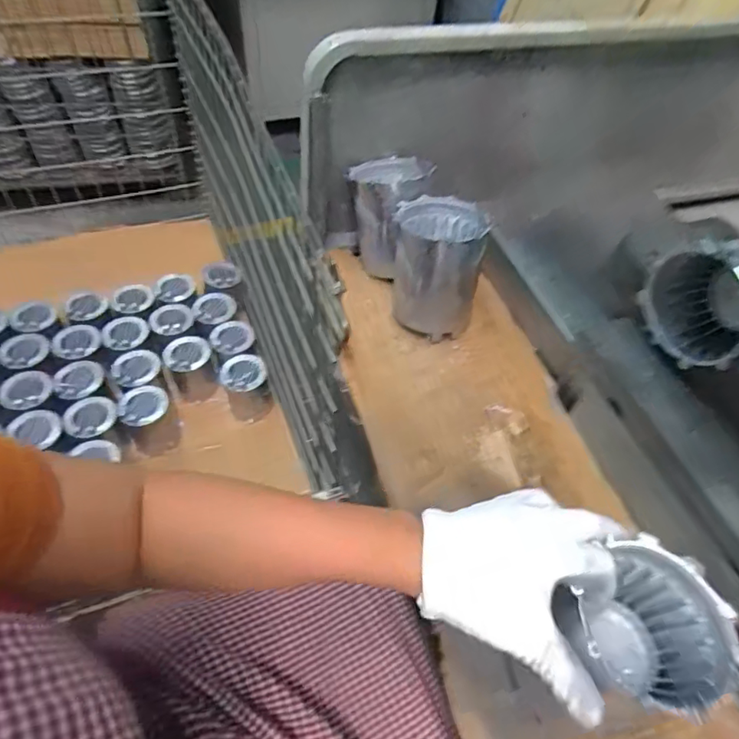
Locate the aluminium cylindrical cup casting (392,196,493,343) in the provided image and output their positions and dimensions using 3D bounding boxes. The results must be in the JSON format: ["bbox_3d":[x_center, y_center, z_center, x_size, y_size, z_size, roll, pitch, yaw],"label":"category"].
[{"bbox_3d":[0.071,-0.109,0.577,0.091,0.112,0.110,5,53,-1],"label":"aluminium cylindrical cup casting"}]

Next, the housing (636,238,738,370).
[{"bbox_3d":[0.308,-0.065,0.432,0.126,0.098,0.096,-17,57,-17],"label":"housing"}]

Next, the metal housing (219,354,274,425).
[{"bbox_3d":[-0.249,0.038,1.105,0.094,0.112,0.097,-14,56,-15],"label":"metal housing"}]

